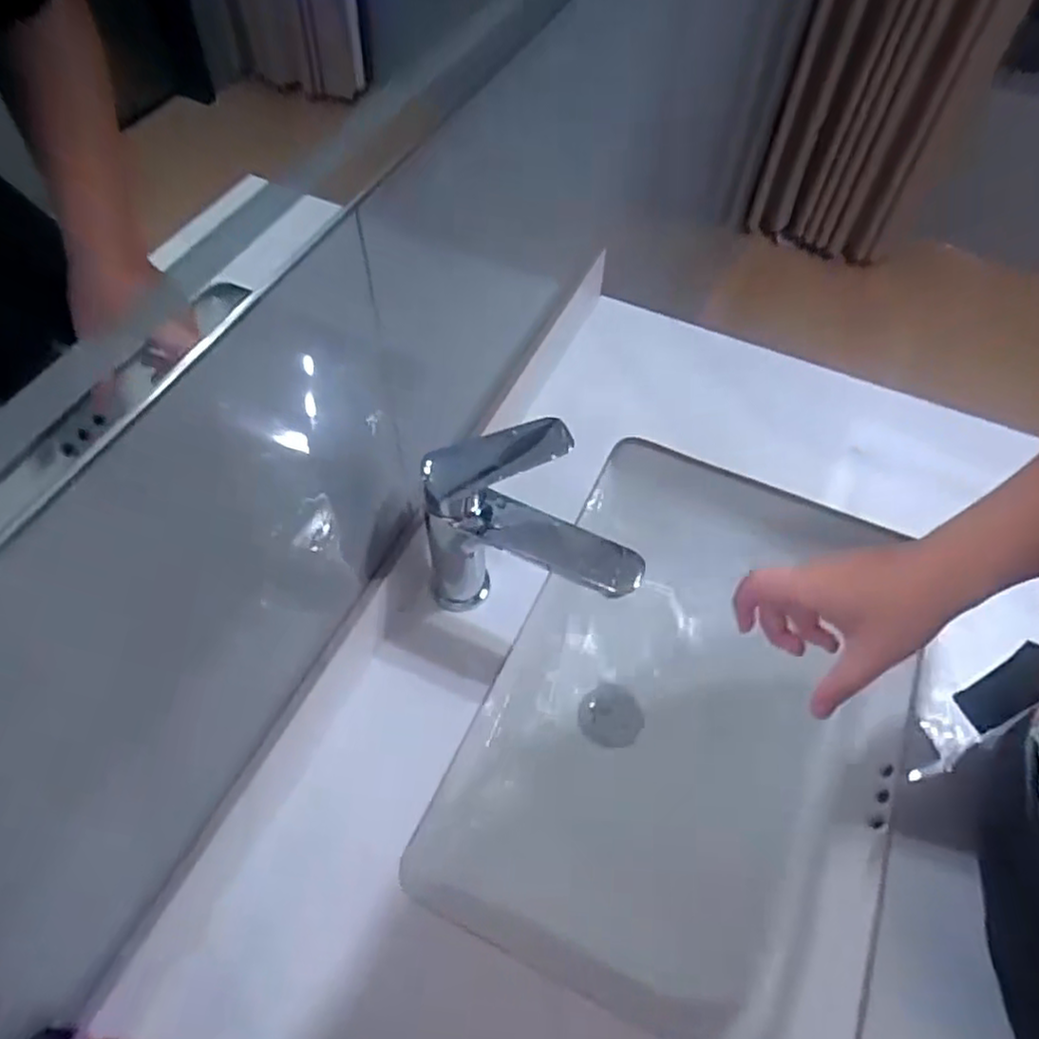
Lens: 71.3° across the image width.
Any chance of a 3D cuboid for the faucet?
[{"bbox_3d":[0.012,0.013,0.542,0.164,0.158,0.086,18,57,11],"label":"faucet"}]

